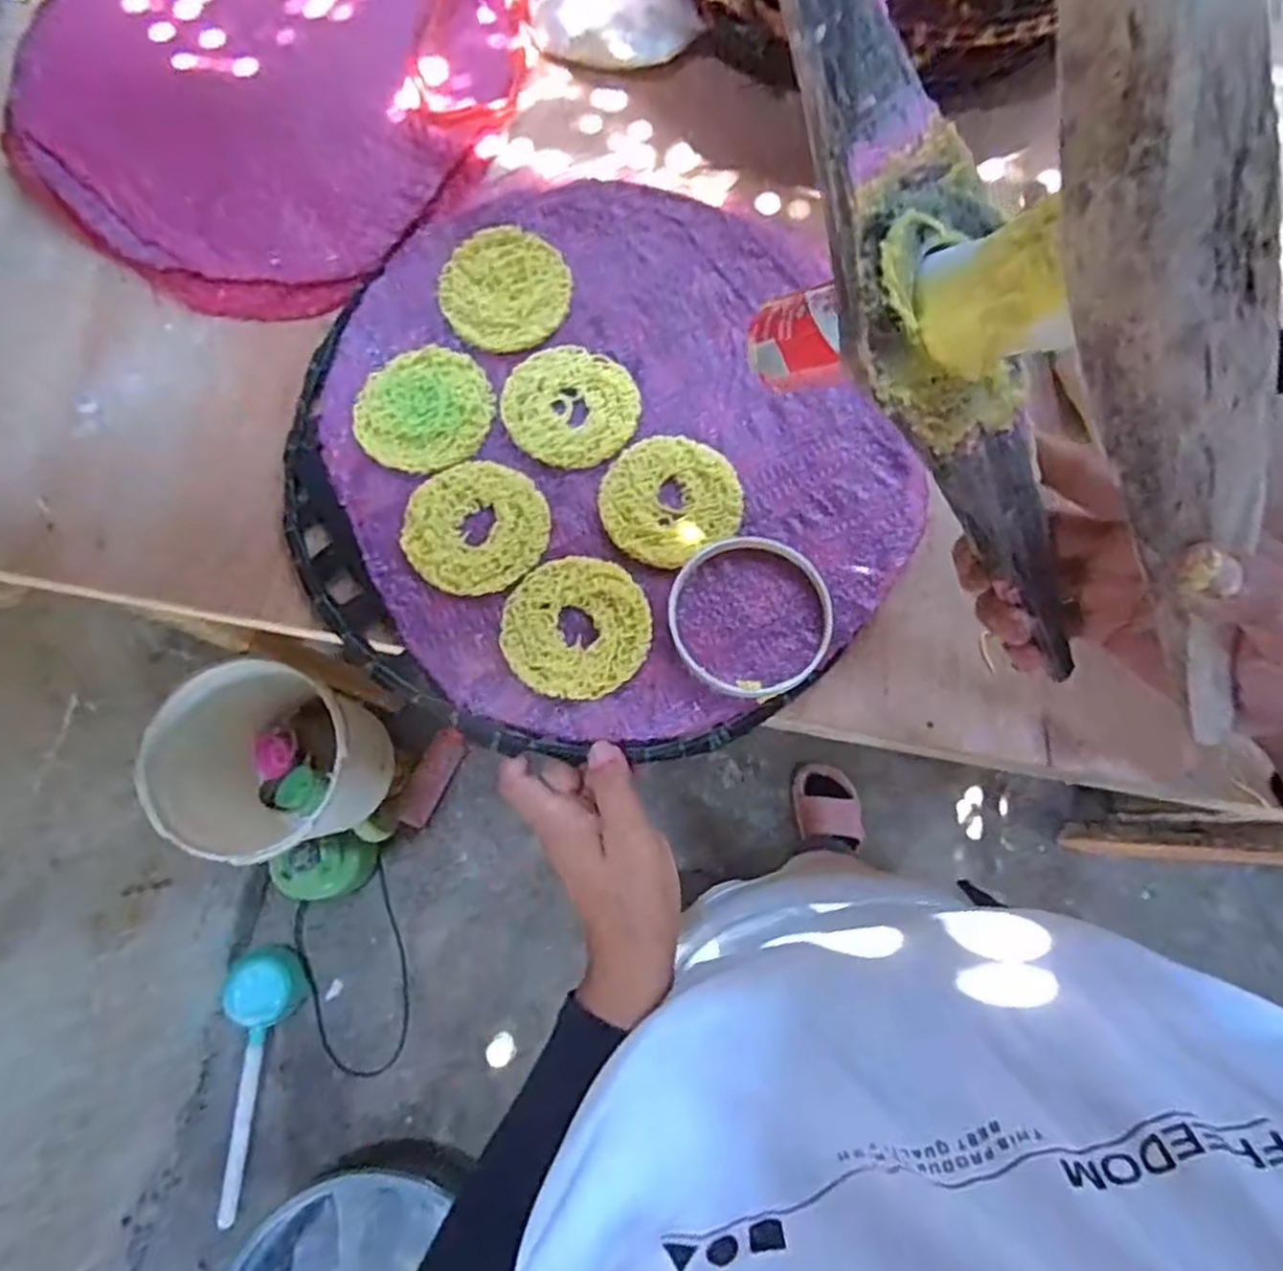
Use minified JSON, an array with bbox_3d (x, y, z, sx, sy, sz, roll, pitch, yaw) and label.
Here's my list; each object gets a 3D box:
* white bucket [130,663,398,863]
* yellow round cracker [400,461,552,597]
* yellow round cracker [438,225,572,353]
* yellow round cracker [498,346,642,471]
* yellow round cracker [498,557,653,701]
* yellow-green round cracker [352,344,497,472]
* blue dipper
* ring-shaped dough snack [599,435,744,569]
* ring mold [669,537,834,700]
[{"bbox_3d":[-0.476,0.166,0.969,0.188,0.279,0.226,7,77,4],"label":"white bucket"},{"bbox_3d":[-0.094,-0.062,0.424,0.078,0.007,0.077,-36,79,-7],"label":"yellow round cracker"},{"bbox_3d":[-0.084,-0.214,0.459,0.077,0.012,0.079,0,77,1],"label":"yellow round cracker"},{"bbox_3d":[-0.042,-0.137,0.443,0.078,0.006,0.075,0,77,1],"label":"yellow round cracker"},{"bbox_3d":[-0.036,-0.005,0.410,0.080,0.007,0.078,0,77,1],"label":"yellow round cracker"},{"bbox_3d":[-0.129,-0.136,0.438,0.080,0.005,0.077,0,77,1],"label":"yellow-green round cracker"},{"bbox_3d":[-0.600,0.680,1.151,0.095,0.093,0.363,1,76,2],"label":"blue dipper"},{"bbox_3d":[0.016,-0.079,0.428,0.078,0.007,0.075,0,77,1],"label":"ring-shaped dough snack"},{"bbox_3d":[0.060,-0.011,0.407,0.088,0.013,0.091,0,77,1],"label":"ring mold"}]

